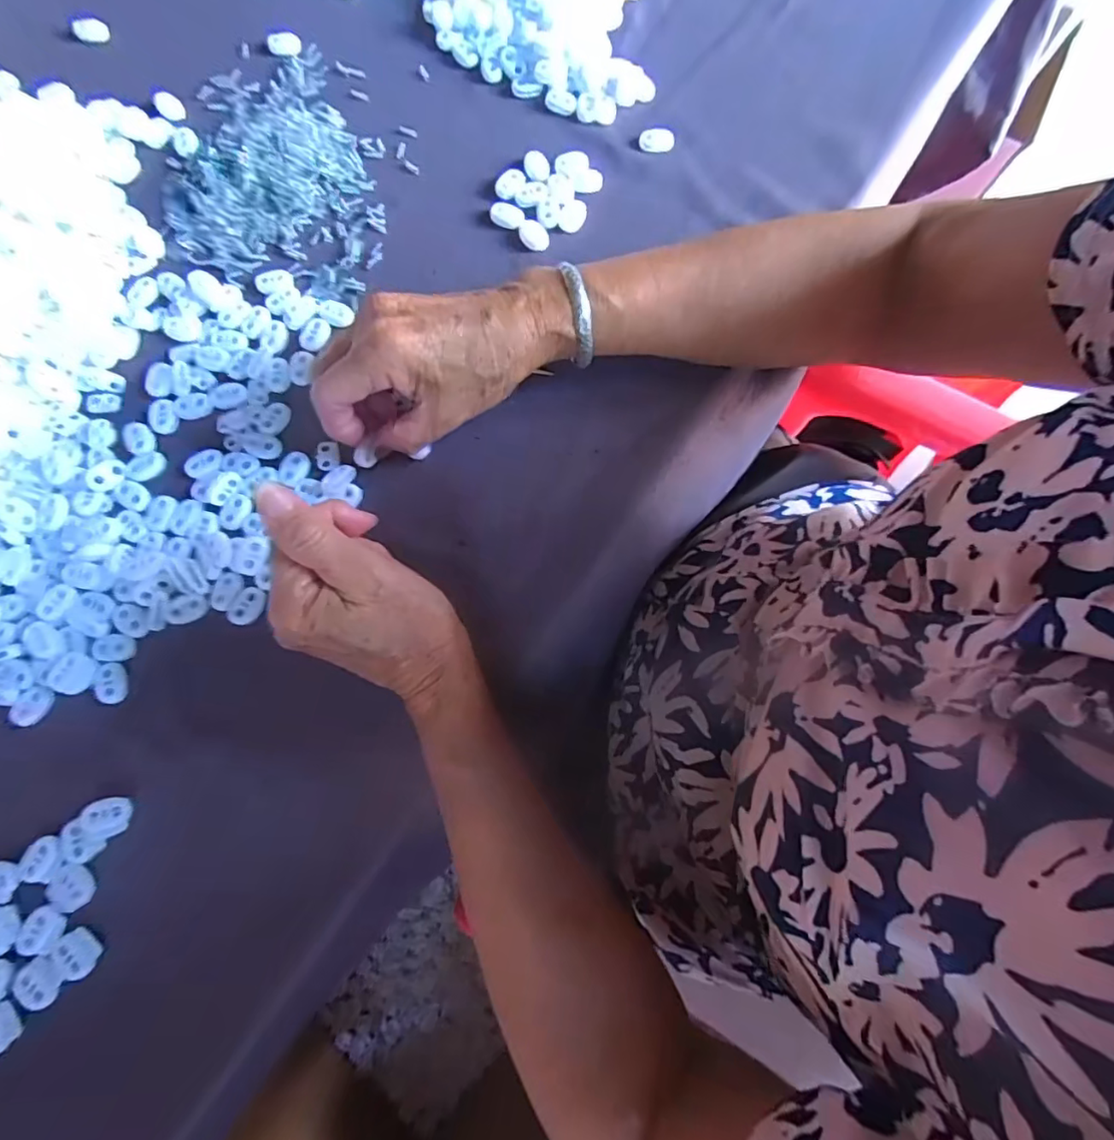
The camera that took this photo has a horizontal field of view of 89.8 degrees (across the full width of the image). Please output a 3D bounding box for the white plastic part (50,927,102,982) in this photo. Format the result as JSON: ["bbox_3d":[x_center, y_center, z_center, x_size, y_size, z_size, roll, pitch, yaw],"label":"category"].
[{"bbox_3d":[-0.241,0.192,0.279,0.021,0.004,0.022,-39,78,-8],"label":"white plastic part"}]

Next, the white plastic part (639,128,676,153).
[{"bbox_3d":[0.070,-0.300,0.389,0.024,0.006,0.016,4,76,2],"label":"white plastic part"}]

